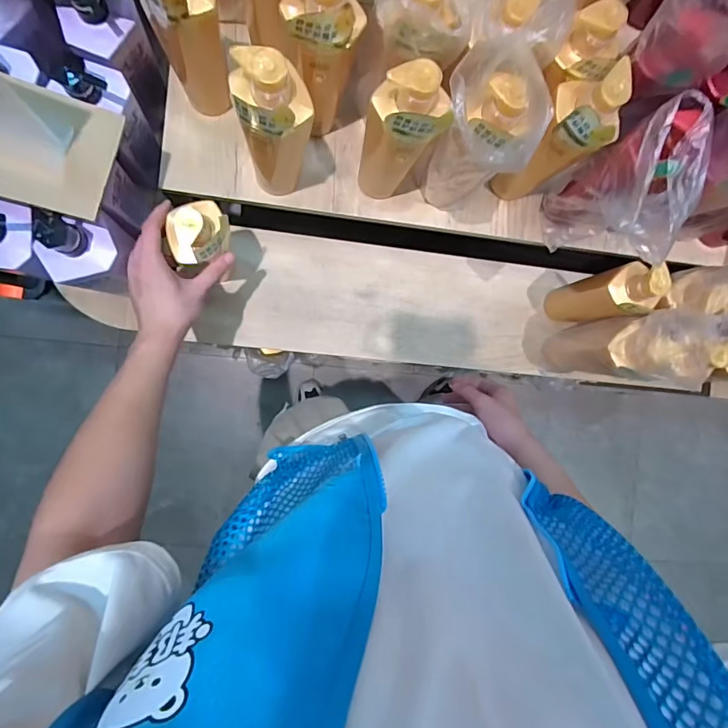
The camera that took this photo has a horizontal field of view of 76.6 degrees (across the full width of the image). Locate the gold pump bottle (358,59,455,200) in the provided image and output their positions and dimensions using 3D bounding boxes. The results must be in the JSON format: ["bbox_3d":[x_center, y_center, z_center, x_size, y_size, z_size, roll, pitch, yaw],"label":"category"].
[{"bbox_3d":[0.033,-0.261,0.549,0.073,0.227,0.054,-2,91,-9],"label":"gold pump bottle"}]

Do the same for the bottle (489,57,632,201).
[{"bbox_3d":[0.232,-0.275,0.581,0.072,0.240,0.069,0,91,-9],"label":"bottle"}]

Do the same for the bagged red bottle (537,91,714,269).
[{"bbox_3d":[0.305,-0.194,0.583,0.064,0.255,0.142,-14,93,-8],"label":"bagged red bottle"}]

